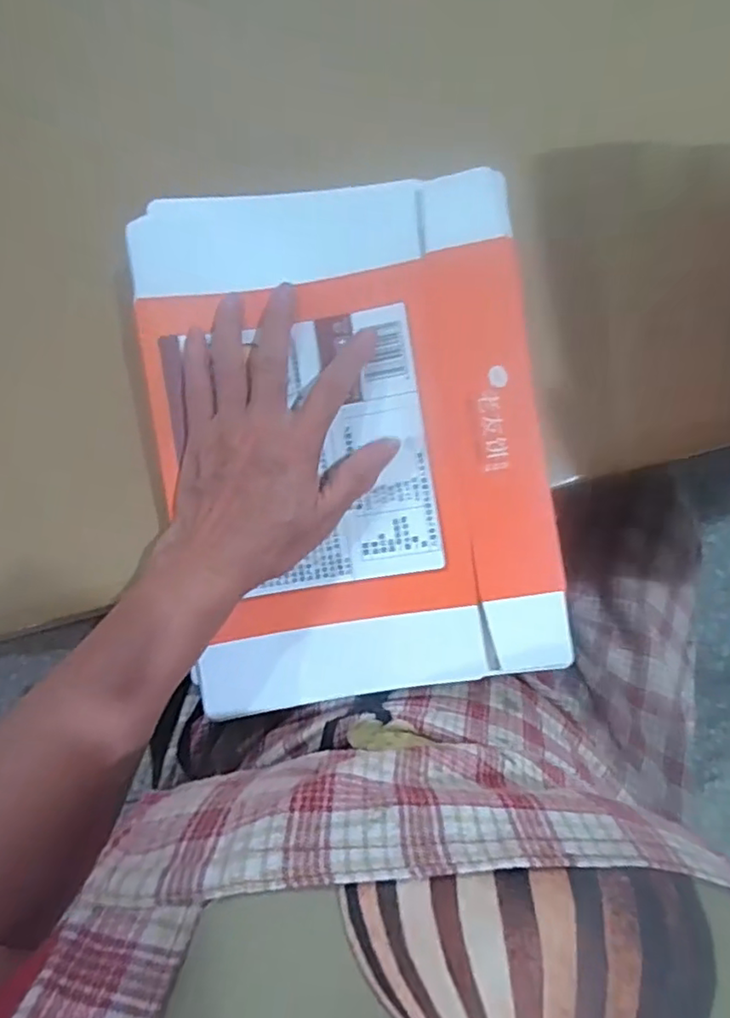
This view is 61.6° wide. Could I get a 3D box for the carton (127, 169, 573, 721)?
[{"bbox_3d":[-0.005,-0.040,0.364,0.221,0.023,0.301,-9,90,2],"label":"carton"}]

